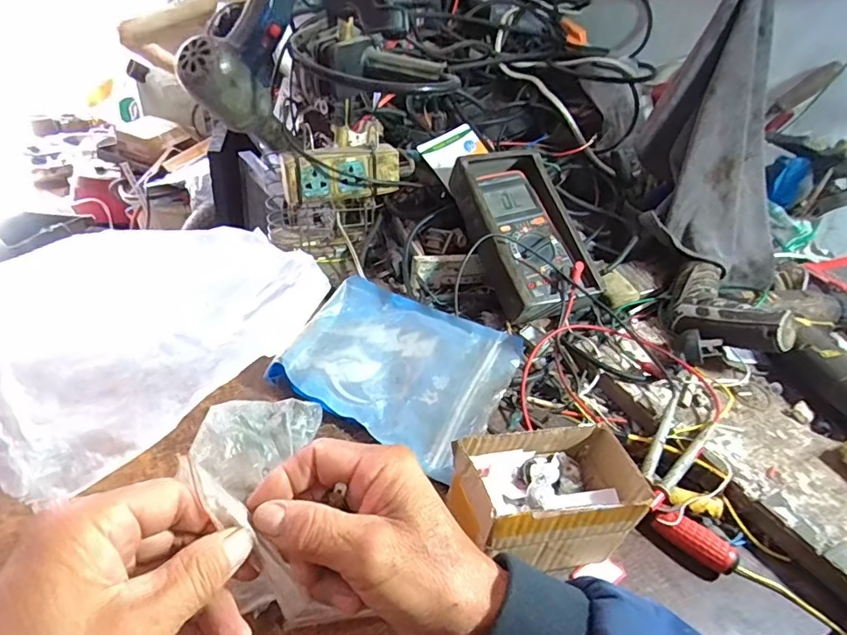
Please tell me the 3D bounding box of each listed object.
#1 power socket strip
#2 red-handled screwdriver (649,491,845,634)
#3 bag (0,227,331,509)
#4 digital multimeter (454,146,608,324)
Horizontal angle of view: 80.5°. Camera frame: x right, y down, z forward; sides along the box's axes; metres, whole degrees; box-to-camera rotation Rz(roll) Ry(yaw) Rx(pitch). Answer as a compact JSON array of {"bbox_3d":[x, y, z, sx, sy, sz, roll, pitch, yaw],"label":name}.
[{"bbox_3d":[-0.093,-0.165,0.576,0.133,0.054,0.025,-9,39,-22],"label":"power socket strip"},{"bbox_3d":[0.238,0.186,0.364,0.158,0.021,0.028,32,41,13],"label":"red-handled screwdriver"},{"bbox_3d":[-0.229,0.011,0.407,0.175,0.093,0.268,30,41,28],"label":"bag"},{"bbox_3d":[0.112,-0.102,0.580,0.125,0.043,0.208,-13,67,-16],"label":"digital multimeter"}]

